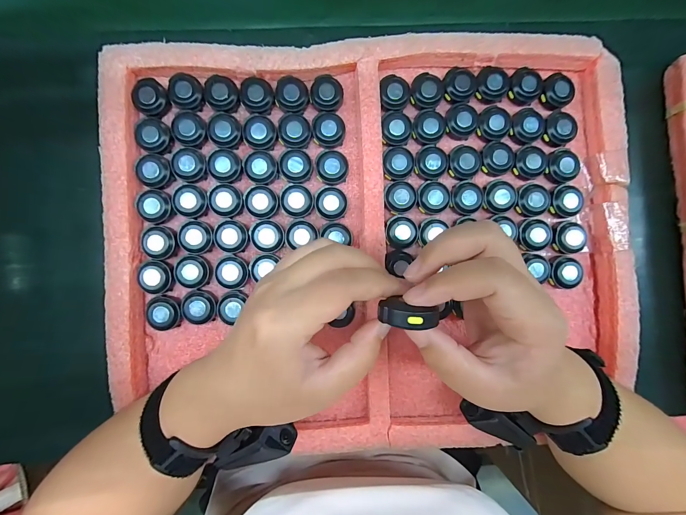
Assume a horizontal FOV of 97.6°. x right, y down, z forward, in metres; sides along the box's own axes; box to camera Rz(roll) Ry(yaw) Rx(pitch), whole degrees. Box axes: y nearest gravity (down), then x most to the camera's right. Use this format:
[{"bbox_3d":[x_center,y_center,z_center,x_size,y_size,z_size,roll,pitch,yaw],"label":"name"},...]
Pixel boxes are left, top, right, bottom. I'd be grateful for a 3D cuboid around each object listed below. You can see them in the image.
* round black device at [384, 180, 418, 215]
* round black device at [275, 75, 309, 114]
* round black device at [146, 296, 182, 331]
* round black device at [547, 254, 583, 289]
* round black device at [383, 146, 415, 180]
[{"bbox_3d":[0.052,-0.055,0.273,0.029,0.009,0.029,0,90,-2],"label":"round black device"},{"bbox_3d":[-0.045,-0.144,0.266,0.028,0.008,0.030,0,90,-2],"label":"round black device"},{"bbox_3d":[-0.155,0.049,0.263,0.031,0.012,0.027,12,89,-2],"label":"round black device"},{"bbox_3d":[0.203,0.013,0.276,0.027,0.014,0.029,0,90,-2],"label":"round black device"},{"bbox_3d":[0.050,-0.086,0.272,0.028,0.010,0.030,0,90,-2],"label":"round black device"}]

